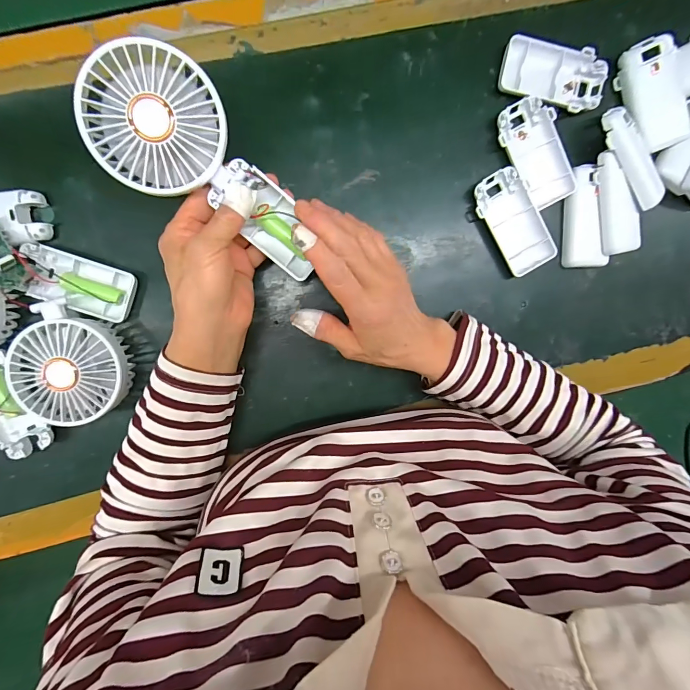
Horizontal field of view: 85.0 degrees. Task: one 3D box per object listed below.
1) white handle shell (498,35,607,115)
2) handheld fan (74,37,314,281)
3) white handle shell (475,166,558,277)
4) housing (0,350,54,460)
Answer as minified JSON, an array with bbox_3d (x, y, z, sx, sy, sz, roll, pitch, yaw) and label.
[{"bbox_3d":[0.187,-0.241,0.339,0.094,0.015,0.049,10,96,-6],"label":"white handle shell"},{"bbox_3d":[-0.093,-0.121,0.271,0.176,0.035,0.079,39,92,-25],"label":"handheld fan"},{"bbox_3d":[0.157,-0.114,0.351,0.048,0.016,0.094,-32,99,-1],"label":"white handle shell"},{"bbox_3d":[-0.296,0.053,0.330,0.041,0.017,0.094,-27,99,-2],"label":"housing"}]

